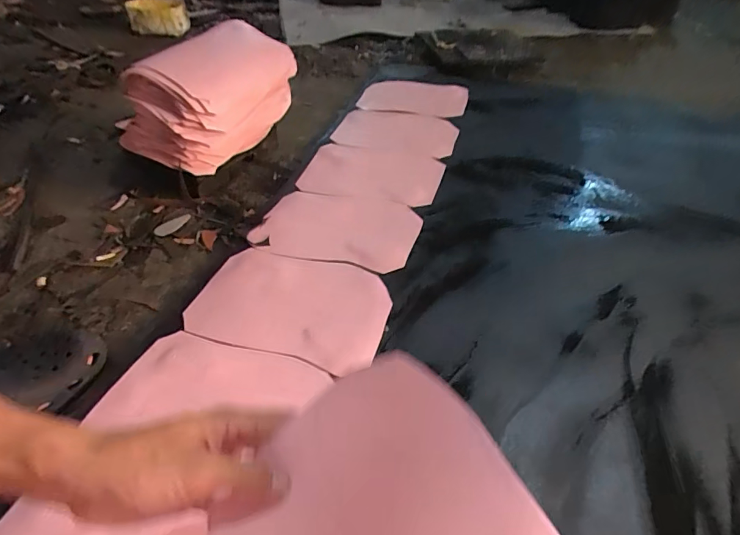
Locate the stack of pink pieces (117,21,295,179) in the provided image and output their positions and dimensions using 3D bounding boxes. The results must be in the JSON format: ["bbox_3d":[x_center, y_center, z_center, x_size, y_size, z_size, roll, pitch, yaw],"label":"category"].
[{"bbox_3d":[-0.303,-0.340,0.865,0.202,0.163,0.327,24,48,21],"label":"stack of pink pieces"}]

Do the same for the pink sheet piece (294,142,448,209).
[{"bbox_3d":[0.008,-0.200,0.919,0.275,0.013,0.187,12,45,12],"label":"pink sheet piece"}]

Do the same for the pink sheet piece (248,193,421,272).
[{"bbox_3d":[-0.054,-0.077,0.784,0.272,0.007,0.195,11,45,10],"label":"pink sheet piece"}]

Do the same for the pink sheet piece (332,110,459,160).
[{"bbox_3d":[0.069,-0.324,1.038,0.271,0.018,0.180,13,48,13],"label":"pink sheet piece"}]

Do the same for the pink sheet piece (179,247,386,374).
[{"bbox_3d":[-0.114,0.051,0.649,0.276,0.009,0.186,12,45,11],"label":"pink sheet piece"}]

